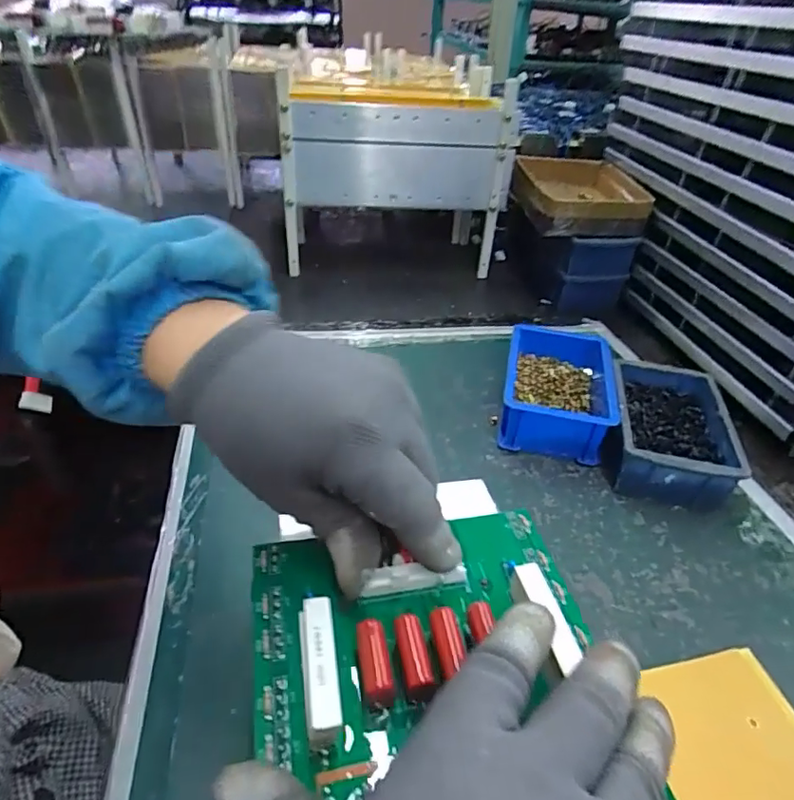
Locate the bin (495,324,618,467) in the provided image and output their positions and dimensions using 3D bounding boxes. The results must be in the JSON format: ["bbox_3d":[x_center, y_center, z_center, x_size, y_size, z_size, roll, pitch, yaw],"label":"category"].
[{"bbox_3d":[0.156,-0.010,0.527,0.097,0.057,0.147,12,38,10],"label":"bin"}]

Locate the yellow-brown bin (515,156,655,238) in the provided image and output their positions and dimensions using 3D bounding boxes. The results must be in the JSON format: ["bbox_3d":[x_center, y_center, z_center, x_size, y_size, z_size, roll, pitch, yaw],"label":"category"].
[{"bbox_3d":[0.242,-0.276,0.725,0.170,0.049,0.189,6,38,4],"label":"yellow-brown bin"}]

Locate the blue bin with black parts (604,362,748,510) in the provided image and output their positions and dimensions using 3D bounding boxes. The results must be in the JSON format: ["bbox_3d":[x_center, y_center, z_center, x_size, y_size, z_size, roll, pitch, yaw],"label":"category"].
[{"bbox_3d":[0.242,0.028,0.484,0.099,0.054,0.146,14,39,12],"label":"blue bin with black parts"}]

